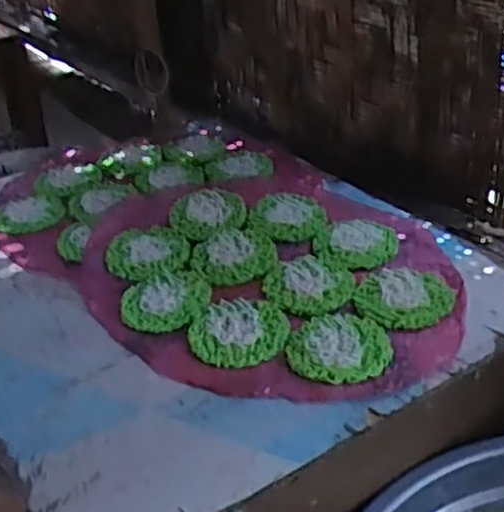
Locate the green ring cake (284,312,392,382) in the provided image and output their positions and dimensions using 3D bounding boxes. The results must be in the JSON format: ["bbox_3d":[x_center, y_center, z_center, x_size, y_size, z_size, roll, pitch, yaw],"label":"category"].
[{"bbox_3d":[0.068,0.070,0.563,0.078,0.008,0.078,3,31,12],"label":"green ring cake"}]

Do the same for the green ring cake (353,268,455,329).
[{"bbox_3d":[0.128,0.034,0.612,0.081,0.007,0.076,-3,31,2],"label":"green ring cake"}]

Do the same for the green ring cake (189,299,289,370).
[{"bbox_3d":[-0.011,0.061,0.584,0.077,0.008,0.075,-8,31,-7],"label":"green ring cake"}]

